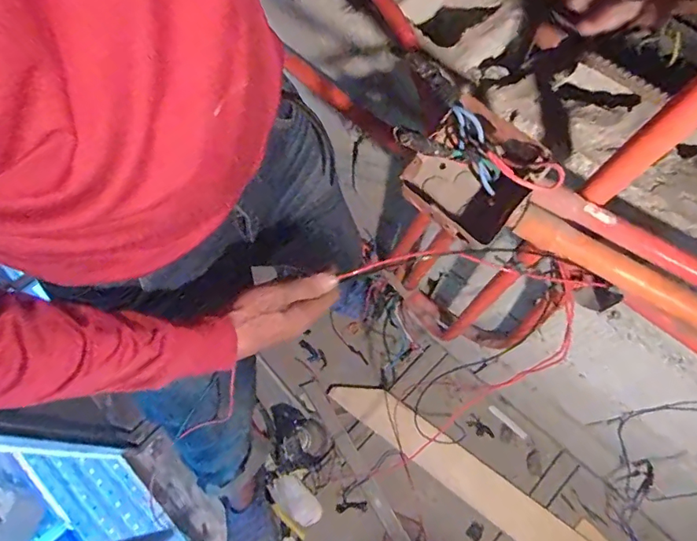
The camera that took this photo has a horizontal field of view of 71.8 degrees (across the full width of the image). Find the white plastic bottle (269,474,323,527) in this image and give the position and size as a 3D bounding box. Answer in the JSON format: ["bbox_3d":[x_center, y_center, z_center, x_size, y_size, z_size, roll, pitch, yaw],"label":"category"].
[{"bbox_3d":[-0.128,0.548,1.148,0.137,0.053,0.074,42,75,17],"label":"white plastic bottle"}]

